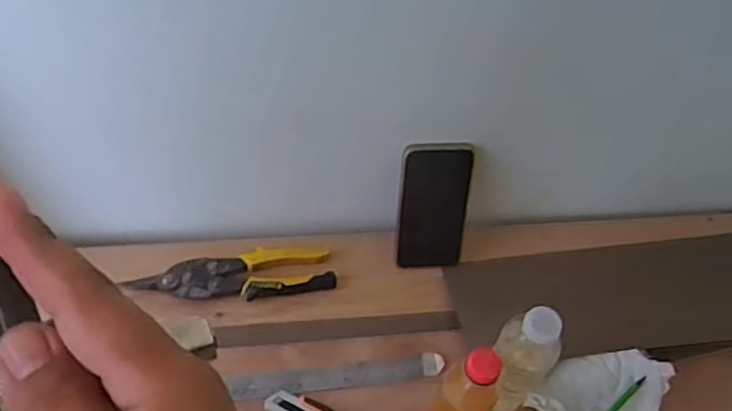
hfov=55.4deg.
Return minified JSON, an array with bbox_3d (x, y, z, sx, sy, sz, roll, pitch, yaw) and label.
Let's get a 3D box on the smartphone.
[{"bbox_3d":[0.079,0.003,0.805,0.080,0.161,0.015,-1,33,-5],"label":"smartphone"}]

